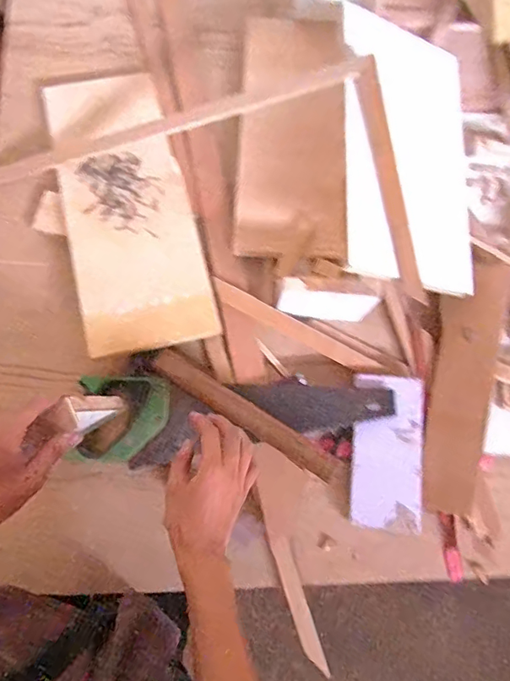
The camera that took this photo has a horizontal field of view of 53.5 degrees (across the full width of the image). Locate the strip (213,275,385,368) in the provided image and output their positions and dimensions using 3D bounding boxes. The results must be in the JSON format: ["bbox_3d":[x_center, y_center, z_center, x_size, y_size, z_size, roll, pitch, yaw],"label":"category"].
[{"bbox_3d":[0.055,-0.019,0.719,0.254,0.015,0.028,27,77,5],"label":"strip"}]

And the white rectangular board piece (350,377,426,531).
[{"bbox_3d":[0.179,0.149,0.685,0.092,0.007,0.200,2,79,16],"label":"white rectangular board piece"}]

